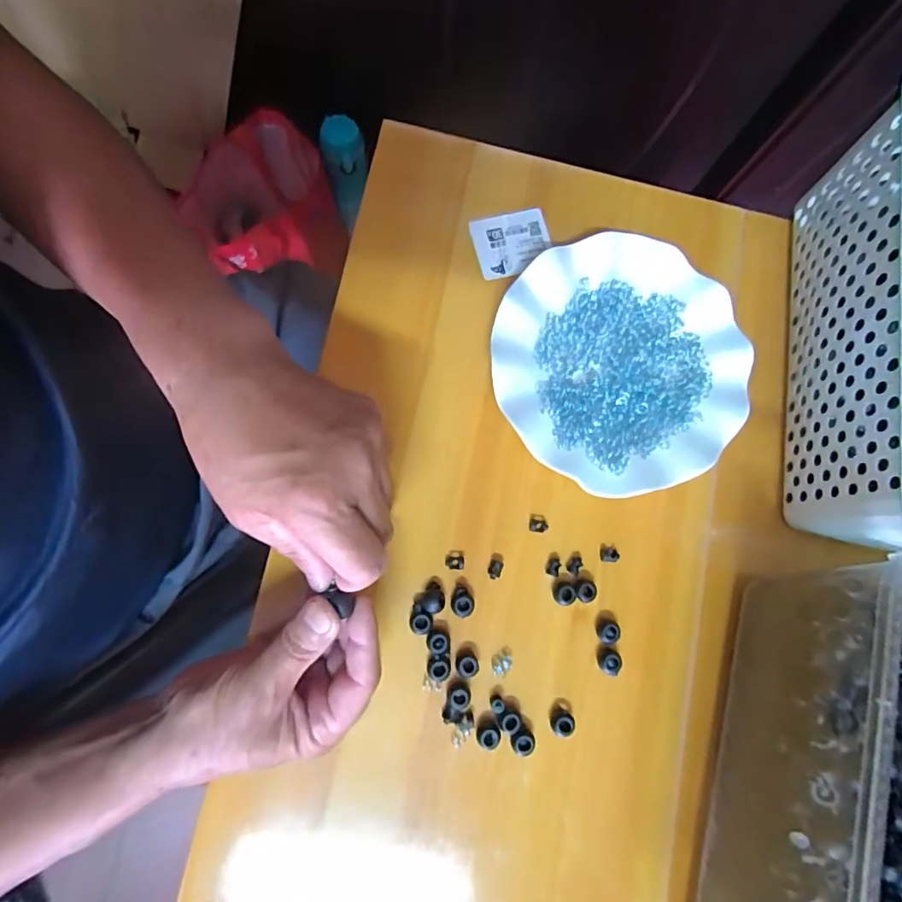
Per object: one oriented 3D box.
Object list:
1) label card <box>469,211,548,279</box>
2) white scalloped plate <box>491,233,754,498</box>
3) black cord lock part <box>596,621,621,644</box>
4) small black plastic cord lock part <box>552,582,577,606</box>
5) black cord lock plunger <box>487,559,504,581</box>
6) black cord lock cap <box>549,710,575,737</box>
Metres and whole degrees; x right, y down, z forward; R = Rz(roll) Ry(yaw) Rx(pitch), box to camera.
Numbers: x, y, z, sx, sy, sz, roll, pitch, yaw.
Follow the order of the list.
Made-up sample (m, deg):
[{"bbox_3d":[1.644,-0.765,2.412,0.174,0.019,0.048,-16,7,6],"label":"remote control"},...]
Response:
[{"bbox_3d":[0.048,-0.160,0.400,0.060,0.005,0.048,-14,87,-8],"label":"label card"},{"bbox_3d":[0.121,-0.065,0.364,0.175,0.019,0.180,1,81,-5],"label":"white scalloped plate"},{"bbox_3d":[0.107,0.123,0.348,0.015,0.008,0.015,1,81,-5],"label":"black cord lock part"},{"bbox_3d":[0.077,0.098,0.349,0.014,0.010,0.015,1,81,-5],"label":"small black plastic cord lock part"},{"bbox_3d":[0.030,0.082,0.352,0.009,0.006,0.013,18,80,-2],"label":"black cord lock plunger"},{"bbox_3d":[0.073,0.179,0.335,0.015,0.012,0.015,1,81,-5],"label":"black cord lock cap"}]

